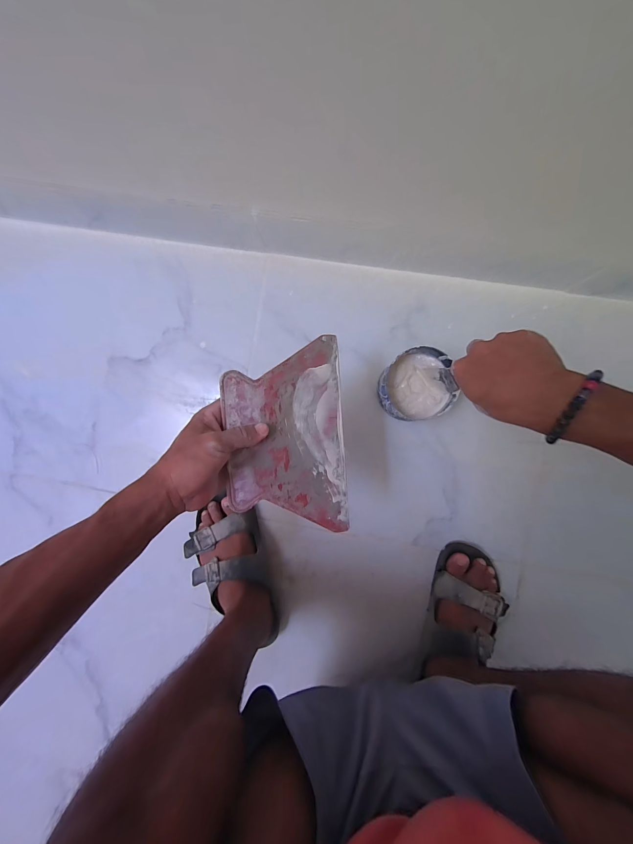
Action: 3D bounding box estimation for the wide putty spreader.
[{"bbox_3d":[-0.031,0.017,0.330,0.129,0.004,0.206,-4,91,-17],"label":"wide putty spreader"}]

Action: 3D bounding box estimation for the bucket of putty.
[{"bbox_3d":[0.153,-0.056,0.481,0.101,0.078,0.102,0,87,7],"label":"bucket of putty"}]

